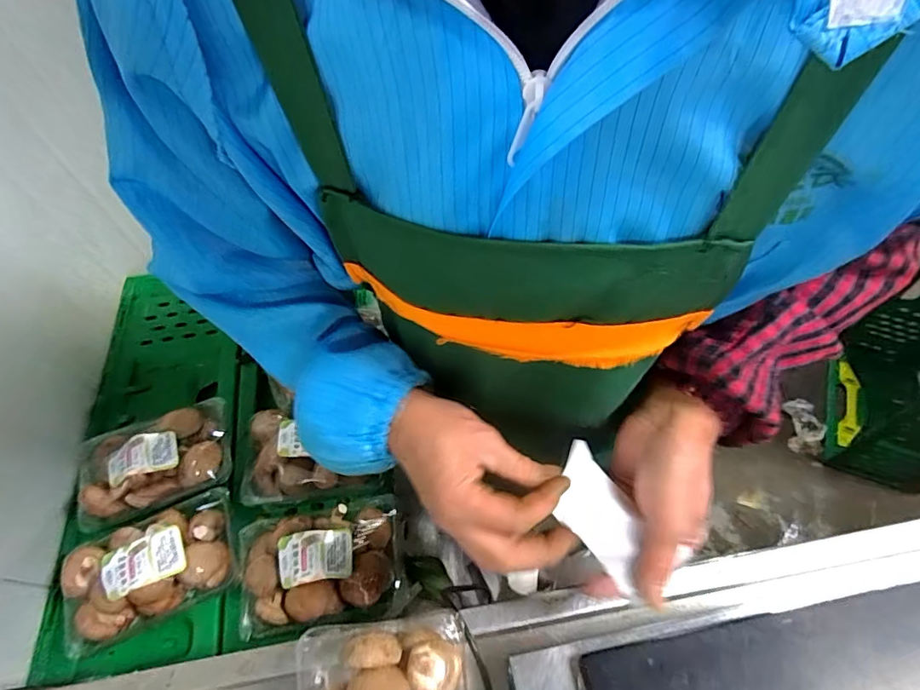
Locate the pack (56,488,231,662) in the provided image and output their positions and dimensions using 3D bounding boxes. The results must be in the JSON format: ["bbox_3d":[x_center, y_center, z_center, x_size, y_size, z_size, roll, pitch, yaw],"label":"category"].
[{"bbox_3d":[-0.353,0.250,0.564,0.186,0.055,0.102,-24,59,-11],"label":"pack"}]

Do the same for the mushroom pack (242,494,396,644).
[{"bbox_3d":[-0.158,0.236,0.558,0.182,0.078,0.131,-10,57,-2],"label":"mushroom pack"}]

